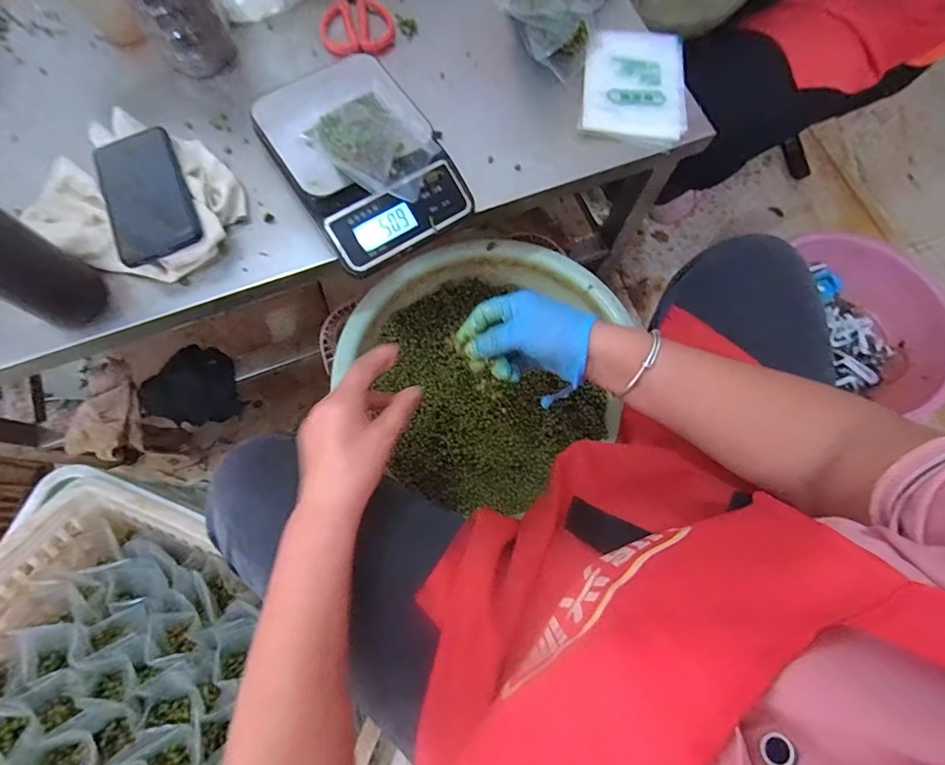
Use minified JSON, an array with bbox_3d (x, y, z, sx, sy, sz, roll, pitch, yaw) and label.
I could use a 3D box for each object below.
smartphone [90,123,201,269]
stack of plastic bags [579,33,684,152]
[{"bbox_3d":[-0.325,-0.189,0.457,0.077,0.010,0.160,-27,70,-7],"label":"smartphone"},{"bbox_3d":[0.188,-0.343,0.531,0.112,0.020,0.142,9,74,1],"label":"stack of plastic bags"}]

